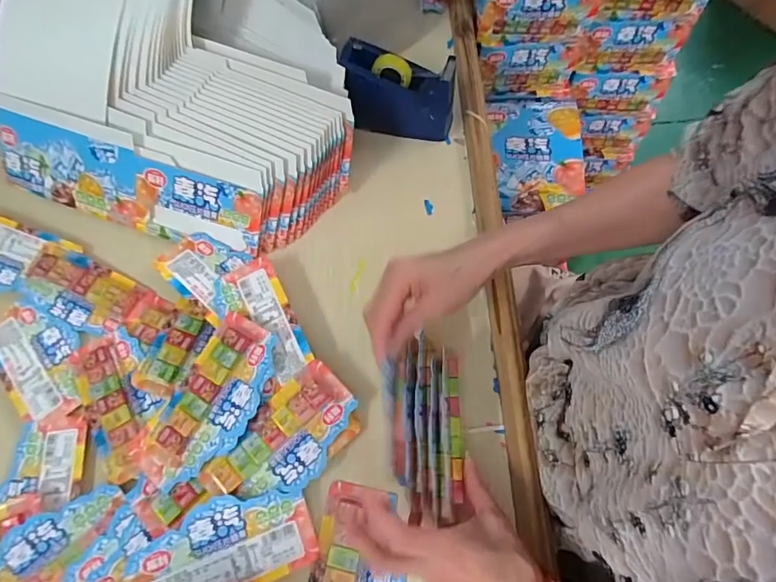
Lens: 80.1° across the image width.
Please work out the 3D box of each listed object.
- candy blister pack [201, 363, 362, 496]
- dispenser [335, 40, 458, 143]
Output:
[{"bbox_3d":[-0.092,0.132,0.413,0.074,0.009,0.138,36,73,16],"label":"candy blister pack"},{"bbox_3d":[0.011,-0.221,0.529,0.127,0.084,0.067,11,68,7],"label":"dispenser"}]

